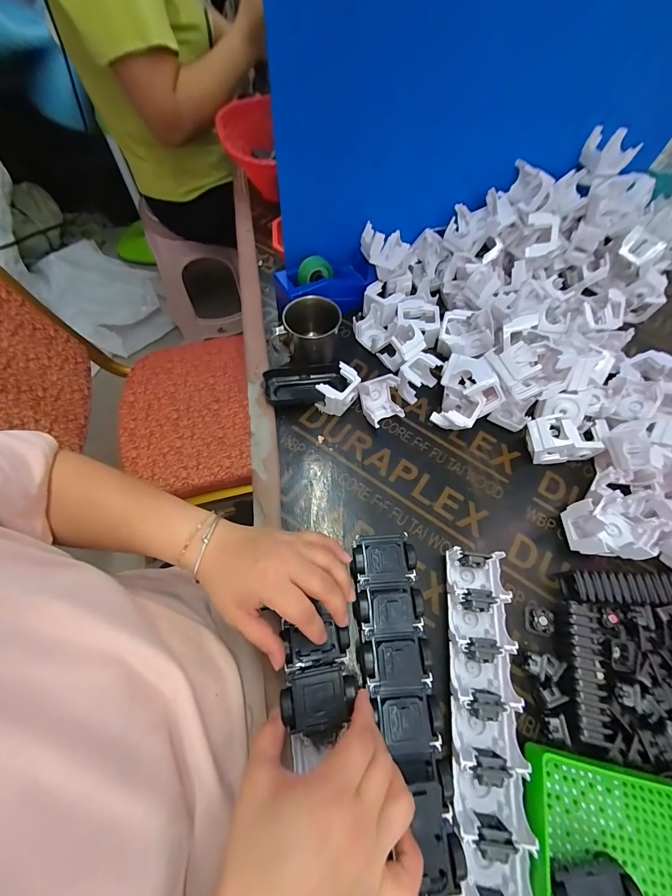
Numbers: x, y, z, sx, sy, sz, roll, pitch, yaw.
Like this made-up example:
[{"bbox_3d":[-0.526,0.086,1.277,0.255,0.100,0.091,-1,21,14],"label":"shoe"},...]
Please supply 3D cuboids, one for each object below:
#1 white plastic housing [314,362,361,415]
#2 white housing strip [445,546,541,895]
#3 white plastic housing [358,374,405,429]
[{"bbox_3d":[0.004,-0.073,0.446,0.040,0.045,0.057,42,69,17],"label":"white plastic housing"},{"bbox_3d":[0.135,0.226,0.301,0.062,0.031,0.253,7,64,2],"label":"white housing strip"},{"bbox_3d":[0.059,-0.058,0.437,0.052,0.048,0.054,-10,64,-7],"label":"white plastic housing"}]

